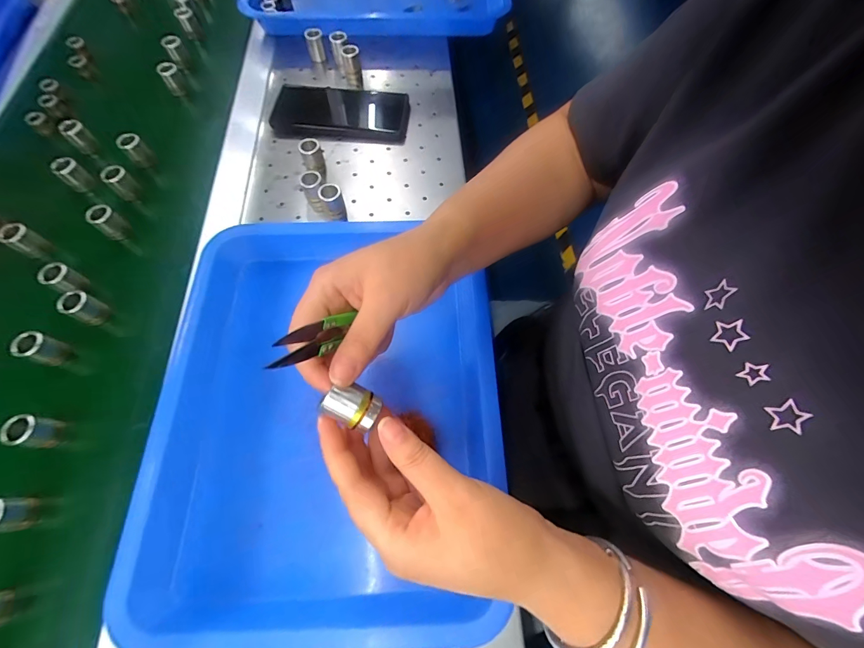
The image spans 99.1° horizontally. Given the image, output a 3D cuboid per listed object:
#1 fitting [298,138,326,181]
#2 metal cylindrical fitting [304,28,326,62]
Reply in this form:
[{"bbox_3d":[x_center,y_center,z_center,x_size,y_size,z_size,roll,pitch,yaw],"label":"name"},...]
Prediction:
[{"bbox_3d":[-0.134,-0.186,0.413,0.023,0.035,0.026,-17,66,-6],"label":"fitting"},{"bbox_3d":[-0.159,-0.383,0.507,0.022,0.037,0.016,-15,66,-5],"label":"metal cylindrical fitting"}]

